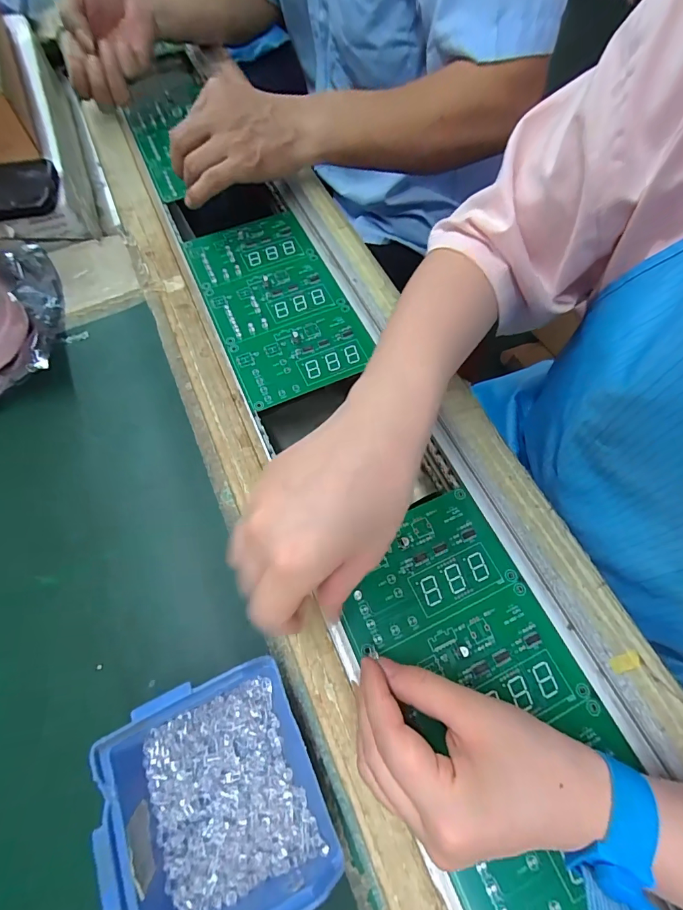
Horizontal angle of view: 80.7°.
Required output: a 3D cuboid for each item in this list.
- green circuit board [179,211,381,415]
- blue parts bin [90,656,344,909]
[{"bbox_3d":[-0.064,-0.152,0.394,0.122,0.009,0.218,-23,68,-10],"label":"green circuit board"},{"bbox_3d":[-0.063,0.174,0.210,0.095,0.053,0.101,-22,68,-10],"label":"blue parts bin"}]

